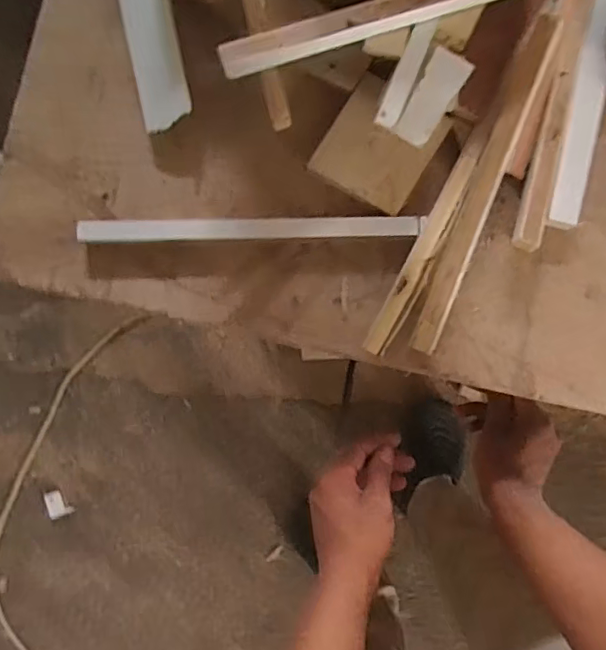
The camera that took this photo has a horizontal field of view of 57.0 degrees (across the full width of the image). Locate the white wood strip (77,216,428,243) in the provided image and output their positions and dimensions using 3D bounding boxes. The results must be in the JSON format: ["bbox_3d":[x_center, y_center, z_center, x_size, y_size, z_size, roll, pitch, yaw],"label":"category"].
[{"bbox_3d":[-0.045,-0.083,0.482,0.291,0.014,0.020,-1,90,2],"label":"white wood strip"}]

